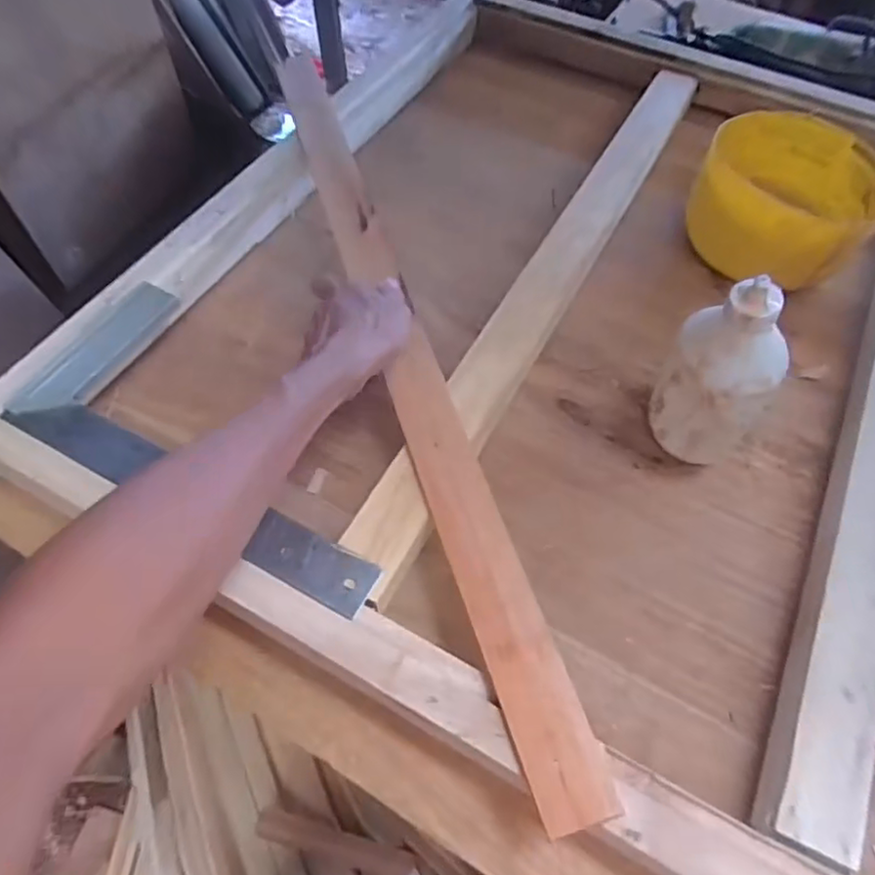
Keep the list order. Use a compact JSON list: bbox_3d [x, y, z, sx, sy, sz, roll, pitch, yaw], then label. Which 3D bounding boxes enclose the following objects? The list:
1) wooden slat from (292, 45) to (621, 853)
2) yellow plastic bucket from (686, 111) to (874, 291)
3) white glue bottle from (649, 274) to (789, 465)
[{"bbox_3d":[-0.036,-0.097,0.522,0.047,0.015,0.744,-15,60,-10],"label":"wooden slat"},{"bbox_3d":[0.323,-0.220,0.606,0.154,0.094,0.169,-18,60,-12],"label":"yellow plastic bucket"},{"bbox_3d":[0.195,-0.035,0.452,0.075,0.165,0.050,38,65,20],"label":"white glue bottle"}]

